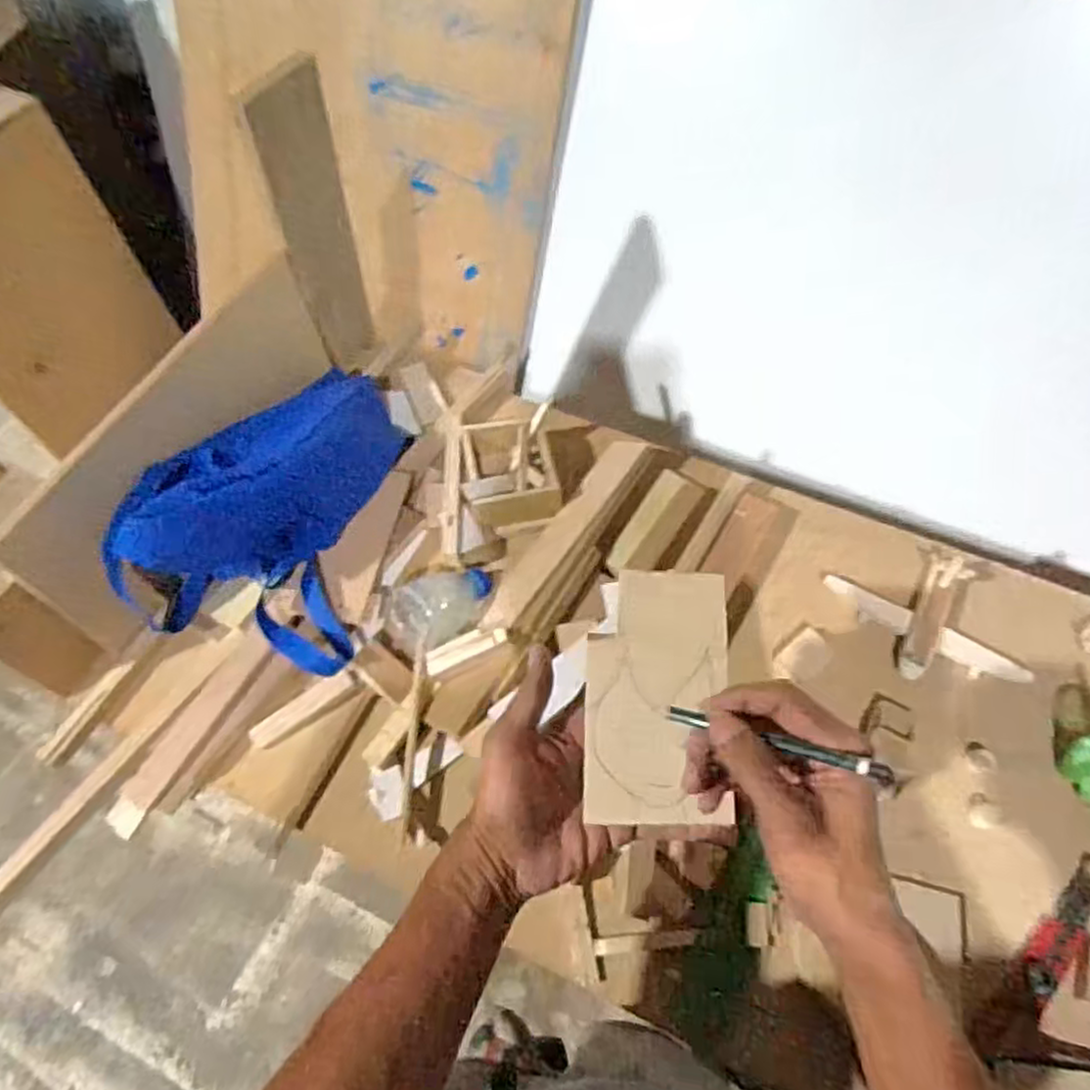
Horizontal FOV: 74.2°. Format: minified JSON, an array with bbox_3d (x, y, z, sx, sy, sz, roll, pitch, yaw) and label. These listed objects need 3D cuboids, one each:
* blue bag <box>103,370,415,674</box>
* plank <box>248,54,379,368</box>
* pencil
[{"bbox_3d":[-0.248,-0.056,0.711,0.192,0.128,0.310,14,61,10],"label":"blue bag"},{"bbox_3d":[-0.244,-0.339,0.801,0.019,0.333,0.105,19,62,13],"label":"plank"},{"bbox_3d":[0.117,0.101,0.372,0.114,0.008,0.010,9,58,31],"label":"pencil"}]

